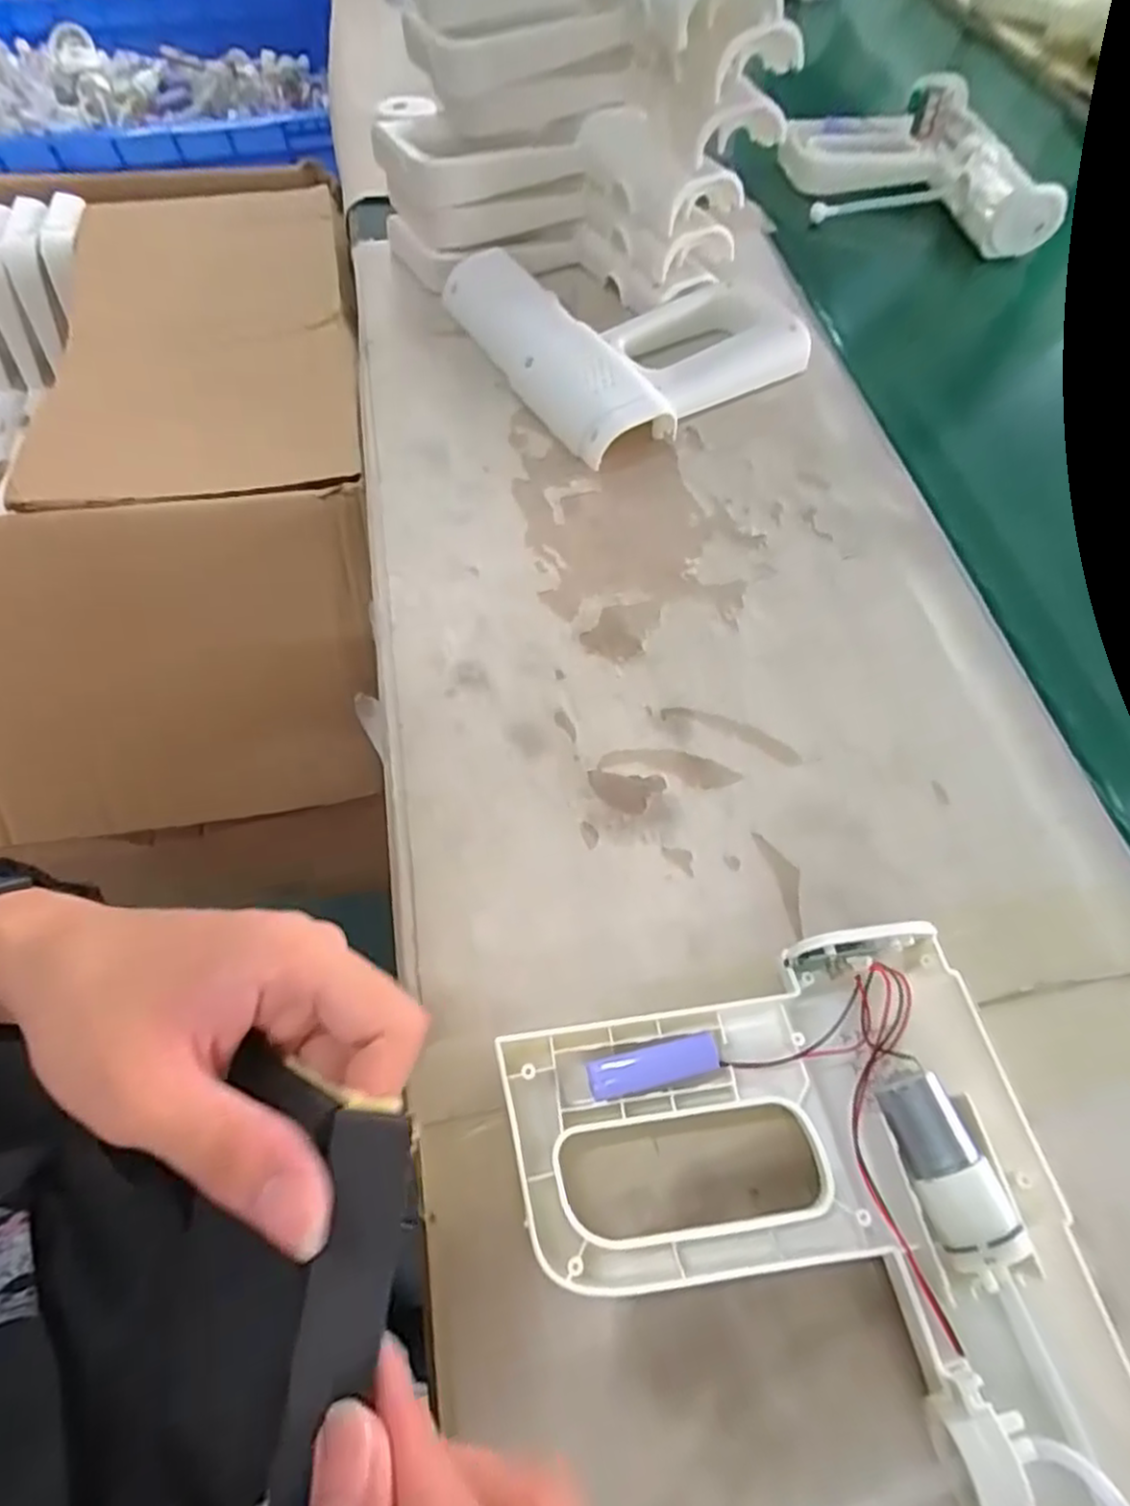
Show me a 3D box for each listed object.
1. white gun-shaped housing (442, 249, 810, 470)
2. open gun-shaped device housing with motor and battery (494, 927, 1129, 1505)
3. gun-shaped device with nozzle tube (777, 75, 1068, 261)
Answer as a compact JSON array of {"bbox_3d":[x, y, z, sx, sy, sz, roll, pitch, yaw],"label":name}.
[{"bbox_3d":[0.042,-0.302,0.486,0.183,0.030,0.200,-30,66,-14],"label":"white gun-shaped housing"},{"bbox_3d":[0.089,0.180,0.233,0.190,0.045,0.208,-15,64,-7],"label":"open gun-shaped device housing with motor and battery"},{"bbox_3d":[0.300,-0.501,0.598,0.181,0.048,0.221,-10,63,-4],"label":"gun-shaped device with nozzle tube"}]

